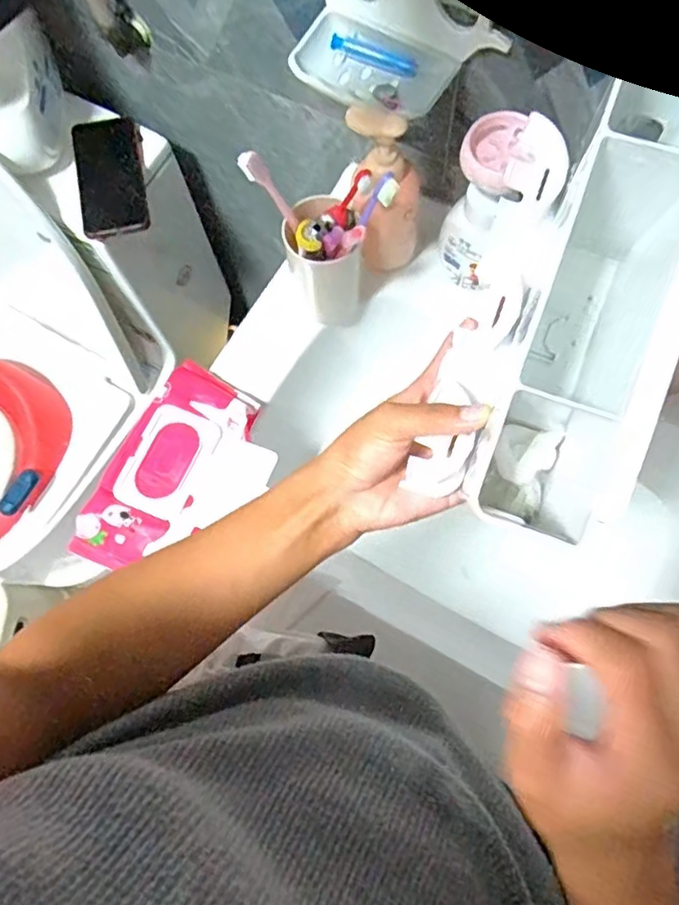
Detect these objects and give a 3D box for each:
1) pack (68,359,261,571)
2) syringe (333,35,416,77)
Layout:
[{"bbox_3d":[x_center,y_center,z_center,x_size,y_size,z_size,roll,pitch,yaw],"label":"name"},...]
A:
[{"bbox_3d":[-0.151,0.013,0.543,0.093,0.033,0.194,24,73,10],"label":"pack"},{"bbox_3d":[0.031,-0.335,0.515,0.075,0.015,0.012,18,72,9],"label":"syringe"}]

